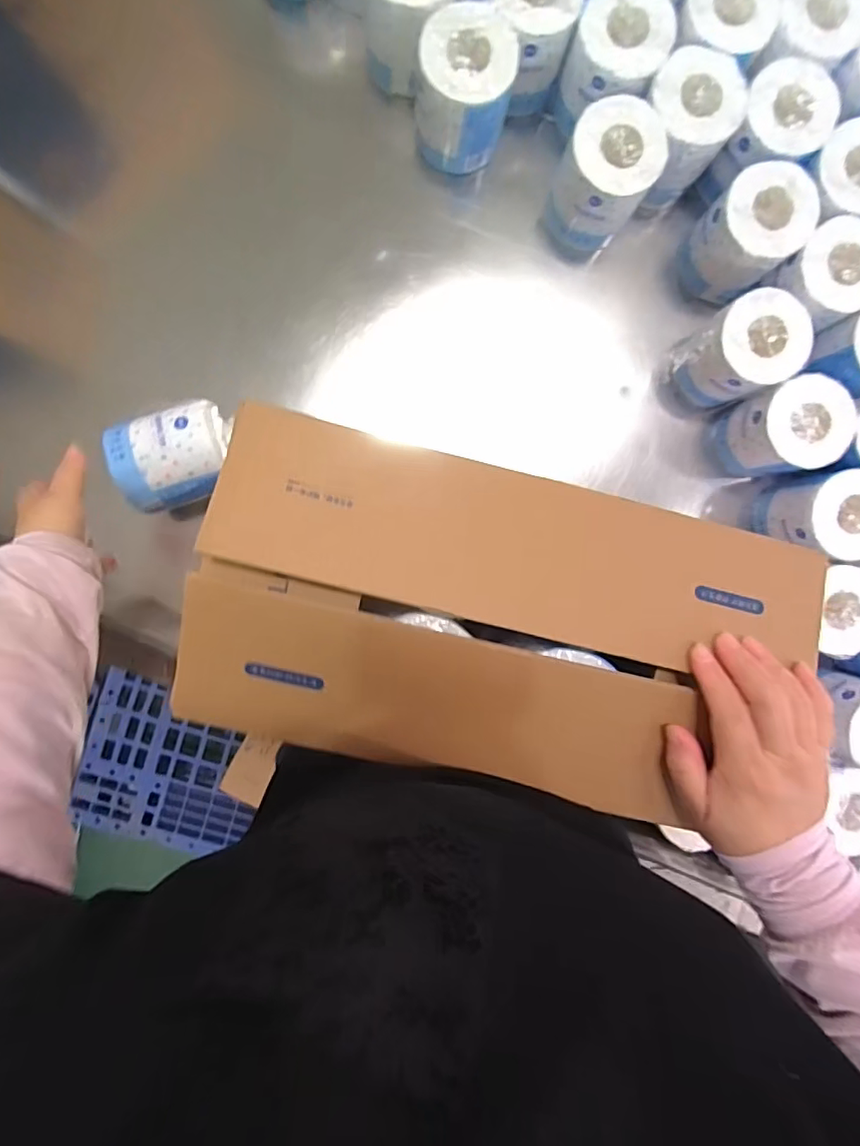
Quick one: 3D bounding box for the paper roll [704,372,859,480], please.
[{"bbox_3d":[0.398,-0.162,0.631,0.091,0.105,0.093,0,94,-4],"label":"paper roll"}]

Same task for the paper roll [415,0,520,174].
[{"bbox_3d":[0.034,-0.508,0.598,0.097,0.120,0.103,0,94,-4],"label":"paper roll"}]

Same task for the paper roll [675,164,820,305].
[{"bbox_3d":[0.345,-0.373,0.611,0.096,0.100,0.095,0,94,-4],"label":"paper roll"}]

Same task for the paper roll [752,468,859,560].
[{"bbox_3d":[0.453,-0.065,0.648,0.098,0.118,0.097,3,94,-4],"label":"paper roll"}]

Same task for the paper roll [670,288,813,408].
[{"bbox_3d":[0.343,-0.246,0.619,0.091,0.107,0.093,0,94,-4],"label":"paper roll"}]

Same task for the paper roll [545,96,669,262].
[{"bbox_3d":[0.183,-0.428,0.612,0.090,0.127,0.097,0,94,-4],"label":"paper roll"}]

